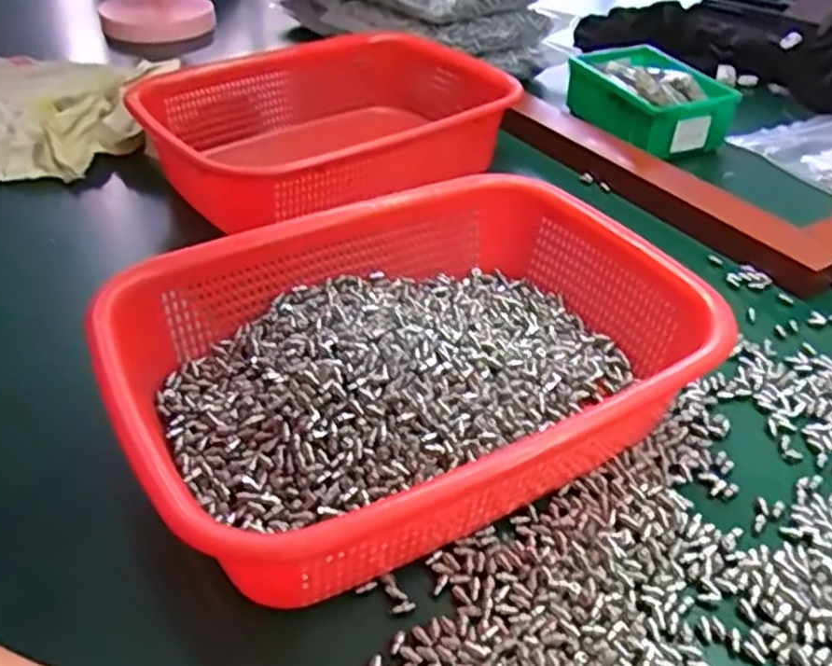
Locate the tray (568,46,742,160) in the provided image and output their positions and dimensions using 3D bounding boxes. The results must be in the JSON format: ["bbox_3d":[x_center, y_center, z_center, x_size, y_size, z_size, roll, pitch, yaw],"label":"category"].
[{"bbox_3d":[0.224,-0.230,0.699,0.108,0.051,0.155,-11,40,-14],"label":"tray"}]

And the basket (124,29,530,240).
[{"bbox_3d":[-0.054,-0.173,0.620,0.336,0.079,0.217,-20,43,-24],"label":"basket"}]

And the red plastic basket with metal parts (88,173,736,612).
[{"bbox_3d":[0.003,0.011,0.381,0.268,0.071,0.210,-21,44,-25],"label":"red plastic basket with metal parts"}]

